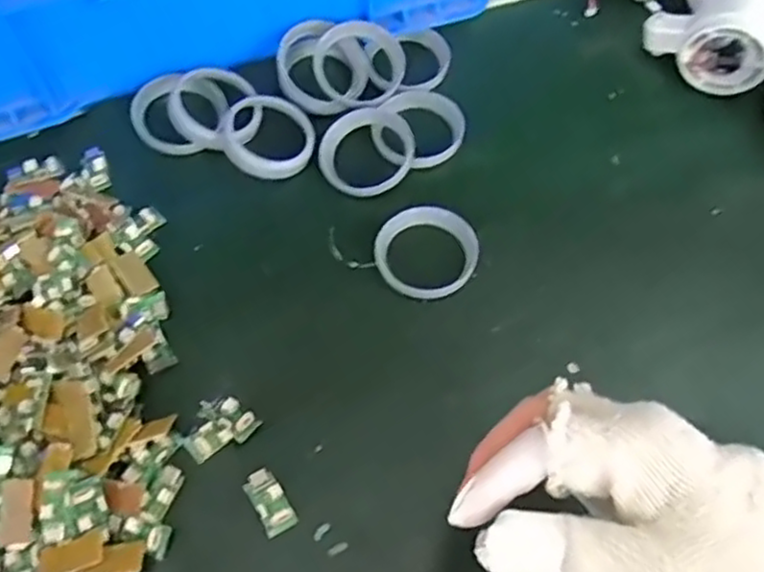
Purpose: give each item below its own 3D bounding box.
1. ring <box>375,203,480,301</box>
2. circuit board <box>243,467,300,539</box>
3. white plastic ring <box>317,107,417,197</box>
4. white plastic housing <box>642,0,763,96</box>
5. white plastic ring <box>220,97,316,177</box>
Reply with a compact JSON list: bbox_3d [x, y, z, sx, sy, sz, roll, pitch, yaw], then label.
[{"bbox_3d":[0.027,-0.021,0.425,0.060,0.010,0.058,0,61,-1],"label":"ring"},{"bbox_3d":[-0.056,0.108,0.360,0.017,0.004,0.032,-29,66,-16],"label":"circuit board"},{"bbox_3d":[-0.010,-0.087,0.456,0.060,0.008,0.059,-1,72,4],"label":"white plastic ring"},{"bbox_3d":[0.223,-0.171,0.478,0.084,0.053,0.055,32,65,15],"label":"white plastic housing"},{"bbox_3d":[-0.072,-0.096,0.464,0.058,0.017,0.062,8,65,-17],"label":"white plastic ring"}]

